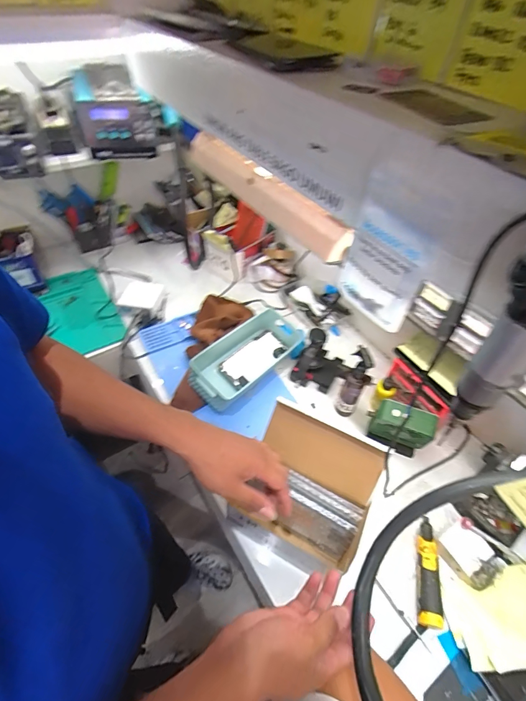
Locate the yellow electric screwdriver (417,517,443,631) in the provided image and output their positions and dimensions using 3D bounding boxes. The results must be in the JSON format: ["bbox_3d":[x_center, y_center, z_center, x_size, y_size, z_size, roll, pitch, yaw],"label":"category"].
[{"bbox_3d":[0.244,0.320,0.527,0.027,0.024,0.141,14,50,9],"label":"yellow electric screwdriver"}]

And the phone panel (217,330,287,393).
[{"bbox_3d":[-0.019,0.016,0.765,0.070,0.011,0.166,40,51,16],"label":"phone panel"}]

